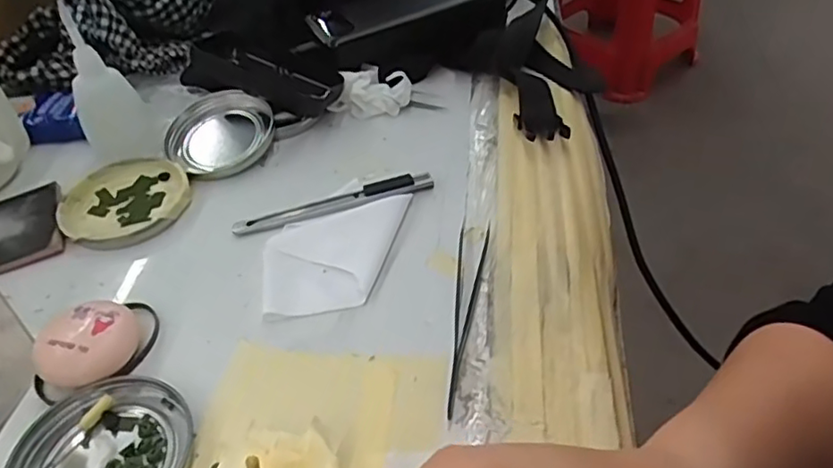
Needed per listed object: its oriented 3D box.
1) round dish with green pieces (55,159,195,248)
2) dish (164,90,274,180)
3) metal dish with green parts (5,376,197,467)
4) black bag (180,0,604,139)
[{"bbox_3d":[-0.189,-0.022,0.409,0.079,0.008,0.076,-2,44,2],"label":"round dish with green pieces"},{"bbox_3d":[-0.136,-0.072,0.442,0.071,0.026,0.053,-35,52,-27],"label":"dish"},{"bbox_3d":[-0.141,0.100,0.281,0.077,0.008,0.075,-2,44,2],"label":"metal dish with green parts"},{"bbox_3d":[-0.009,-0.185,0.511,0.269,0.079,0.246,8,46,13],"label":"black bag"}]

